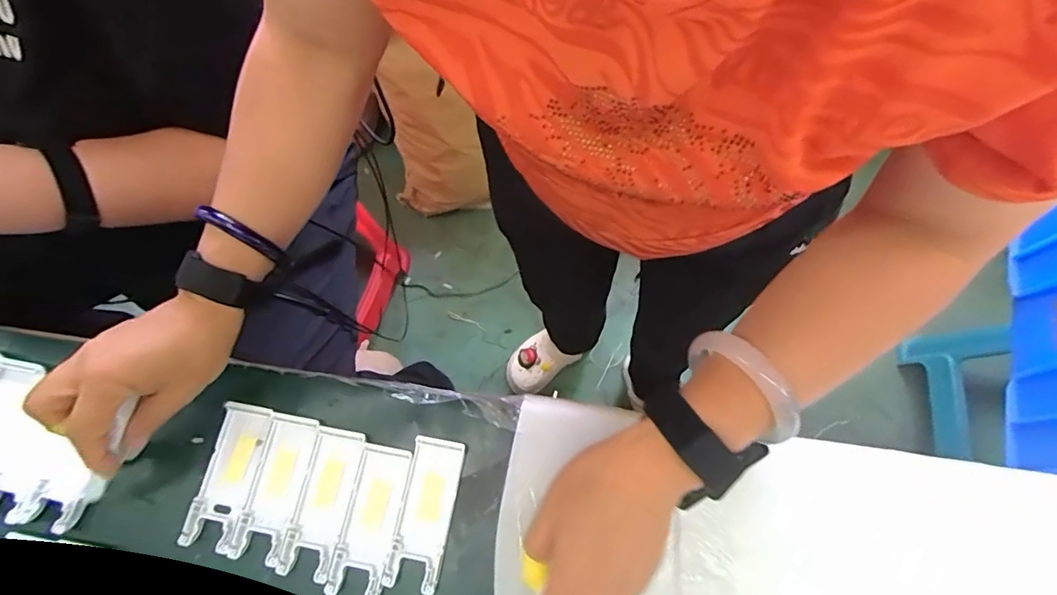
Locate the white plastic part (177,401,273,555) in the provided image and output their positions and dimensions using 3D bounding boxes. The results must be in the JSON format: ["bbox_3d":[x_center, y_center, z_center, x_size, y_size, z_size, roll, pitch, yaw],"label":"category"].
[{"bbox_3d":[-0.234,0.137,0.401,0.037,0.009,0.104,10,71,5],"label":"white plastic part"}]

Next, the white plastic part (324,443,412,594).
[{"bbox_3d":[-0.120,0.167,0.390,0.039,0.004,0.104,9,71,5],"label":"white plastic part"}]

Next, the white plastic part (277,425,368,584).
[{"bbox_3d":[-0.157,0.155,0.395,0.040,0.006,0.105,10,71,5],"label":"white plastic part"}]

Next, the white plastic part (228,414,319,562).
[{"bbox_3d":[-0.196,0.145,0.400,0.039,0.008,0.104,10,71,5],"label":"white plastic part"}]

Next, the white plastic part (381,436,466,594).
[{"bbox_3d":[-0.078,0.162,0.391,0.039,0.007,0.104,10,71,5],"label":"white plastic part"}]

